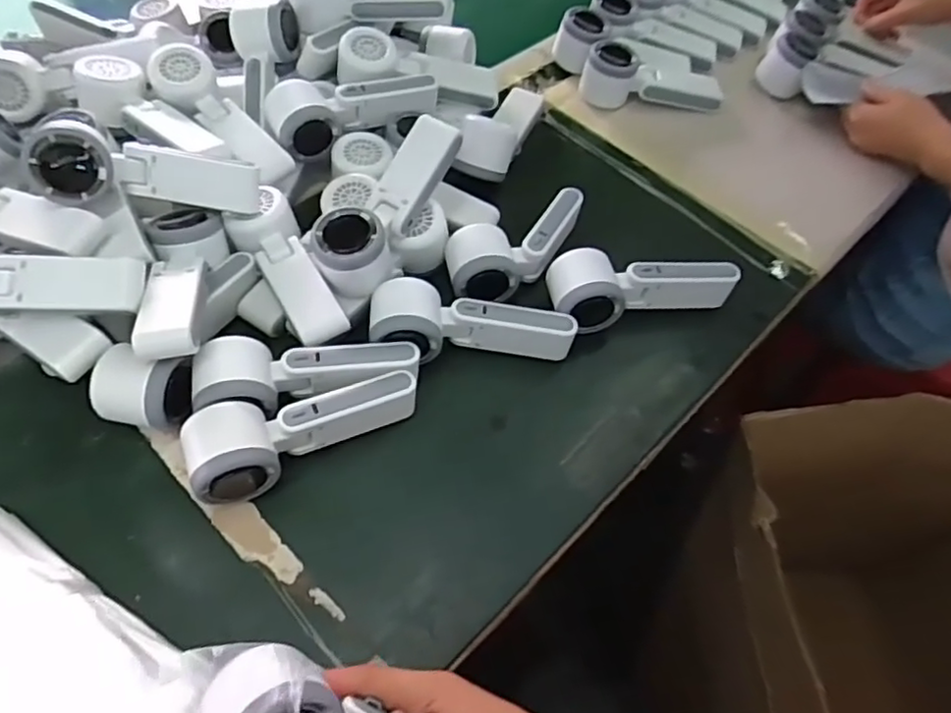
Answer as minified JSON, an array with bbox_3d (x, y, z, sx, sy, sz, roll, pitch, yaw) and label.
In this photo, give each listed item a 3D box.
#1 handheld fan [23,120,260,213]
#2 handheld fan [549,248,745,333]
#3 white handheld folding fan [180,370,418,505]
[{"bbox_3d":[-0.254,-0.140,0.499,0.162,0.065,0.072,2,55,-29],"label":"handheld fan"},{"bbox_3d":[0.143,-0.065,0.573,0.162,0.053,0.066,-13,60,-13],"label":"handheld fan"},{"bbox_3d":[-0.120,0.057,0.466,0.162,0.053,0.056,-15,60,-14],"label":"white handheld folding fan"}]

